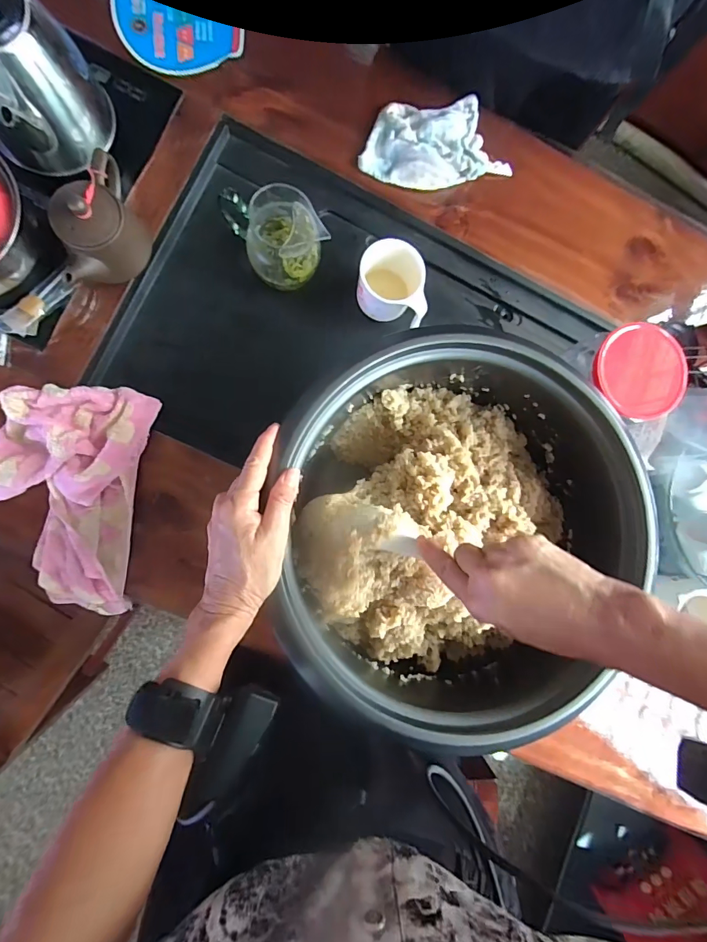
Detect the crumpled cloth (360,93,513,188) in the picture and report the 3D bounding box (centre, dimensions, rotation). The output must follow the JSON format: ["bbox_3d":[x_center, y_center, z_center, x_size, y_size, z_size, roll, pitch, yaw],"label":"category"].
[{"bbox_3d":[0.102,-0.411,0.524,0.184,0.042,0.108,-9,89,-7],"label":"crumpled cloth"}]

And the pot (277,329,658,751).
[{"bbox_3d":[0.103,0.062,0.443,0.335,0.151,0.357,0,88,-7],"label":"pot"}]

